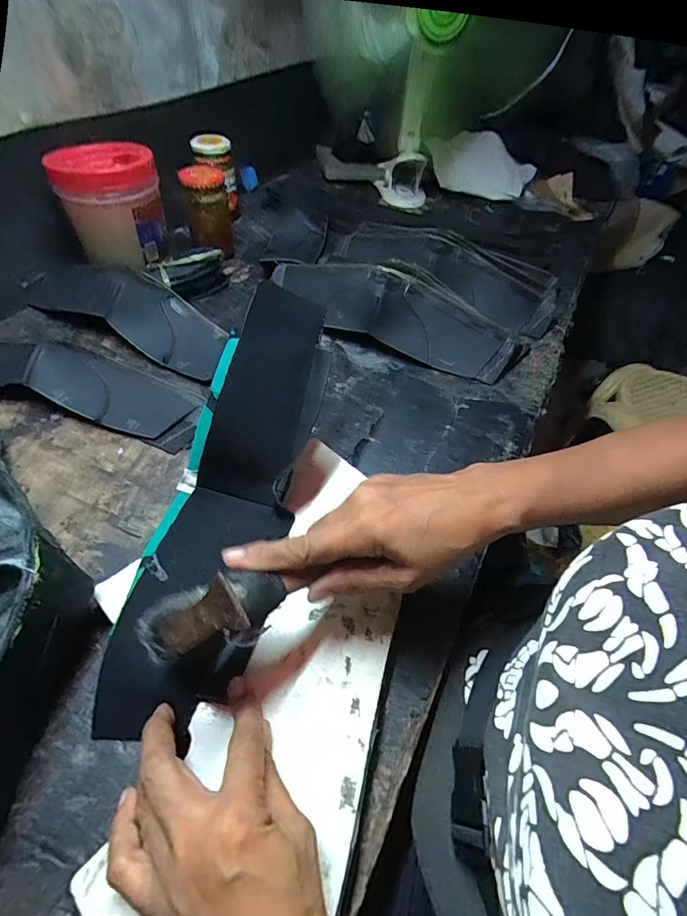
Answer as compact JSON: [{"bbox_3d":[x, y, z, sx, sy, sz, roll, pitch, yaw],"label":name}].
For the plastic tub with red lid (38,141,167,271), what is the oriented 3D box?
[{"bbox_3d":[-0.290,-0.321,0.547,0.117,0.111,0.116,-16,54,-17],"label":"plastic tub with red lid"}]

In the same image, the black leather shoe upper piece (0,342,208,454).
[{"bbox_3d":[-0.305,-0.088,0.449,0.327,0.038,0.083,15,52,7],"label":"black leather shoe upper piece"}]

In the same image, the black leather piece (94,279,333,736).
[{"bbox_3d":[-0.082,0.028,0.323,0.092,0.060,0.331,16,73,7],"label":"black leather piece"}]

